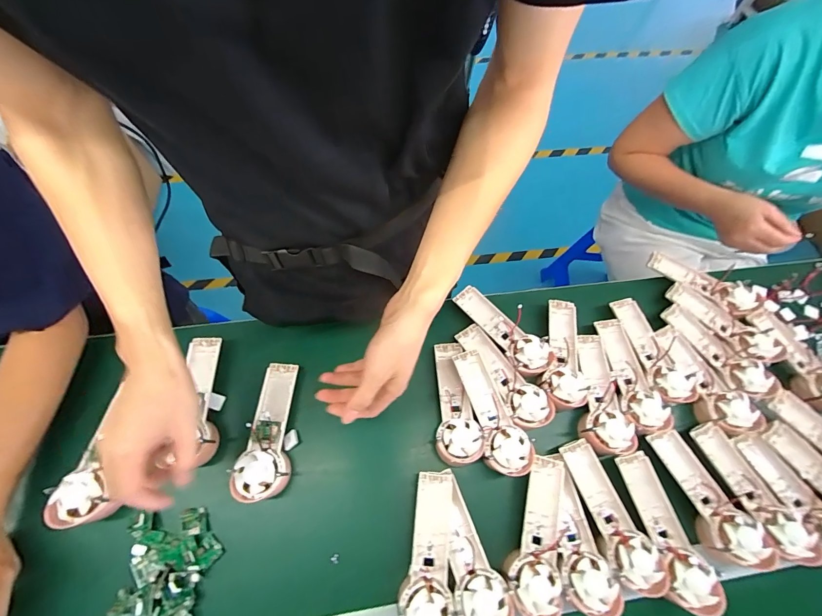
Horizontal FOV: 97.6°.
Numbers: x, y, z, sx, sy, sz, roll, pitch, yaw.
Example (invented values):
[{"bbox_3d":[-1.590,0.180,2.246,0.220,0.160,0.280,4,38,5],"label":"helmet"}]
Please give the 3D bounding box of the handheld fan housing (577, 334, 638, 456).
[{"bbox_3d":[0.275,0.121,0.526,0.061,0.029,0.171,2,65,-2],"label":"handheld fan housing"}]

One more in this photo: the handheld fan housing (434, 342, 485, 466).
[{"bbox_3d":[0.057,0.129,0.512,0.063,0.042,0.172,-7,66,-6],"label":"handheld fan housing"}]

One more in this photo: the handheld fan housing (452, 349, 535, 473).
[{"bbox_3d":[0.112,0.141,0.501,0.059,0.017,0.171,-16,67,-10],"label":"handheld fan housing"}]

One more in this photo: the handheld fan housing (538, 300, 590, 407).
[{"bbox_3d":[0.234,0.066,0.549,0.059,0.026,0.168,14,65,3],"label":"handheld fan housing"}]

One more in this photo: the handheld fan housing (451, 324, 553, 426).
[{"bbox_3d":[0.130,0.100,0.529,0.057,0.026,0.174,-33,71,-17],"label":"handheld fan housing"}]

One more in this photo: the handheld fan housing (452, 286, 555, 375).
[{"bbox_3d":[0.141,0.029,0.555,0.053,0.023,0.175,-34,72,-17],"label":"handheld fan housing"}]

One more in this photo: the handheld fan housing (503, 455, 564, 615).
[{"bbox_3d":[0.157,0.277,0.443,0.062,0.023,0.171,13,65,3],"label":"handheld fan housing"}]

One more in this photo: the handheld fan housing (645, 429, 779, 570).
[{"bbox_3d":[0.396,0.246,0.477,0.063,0.039,0.175,-17,67,-10],"label":"handheld fan housing"}]

